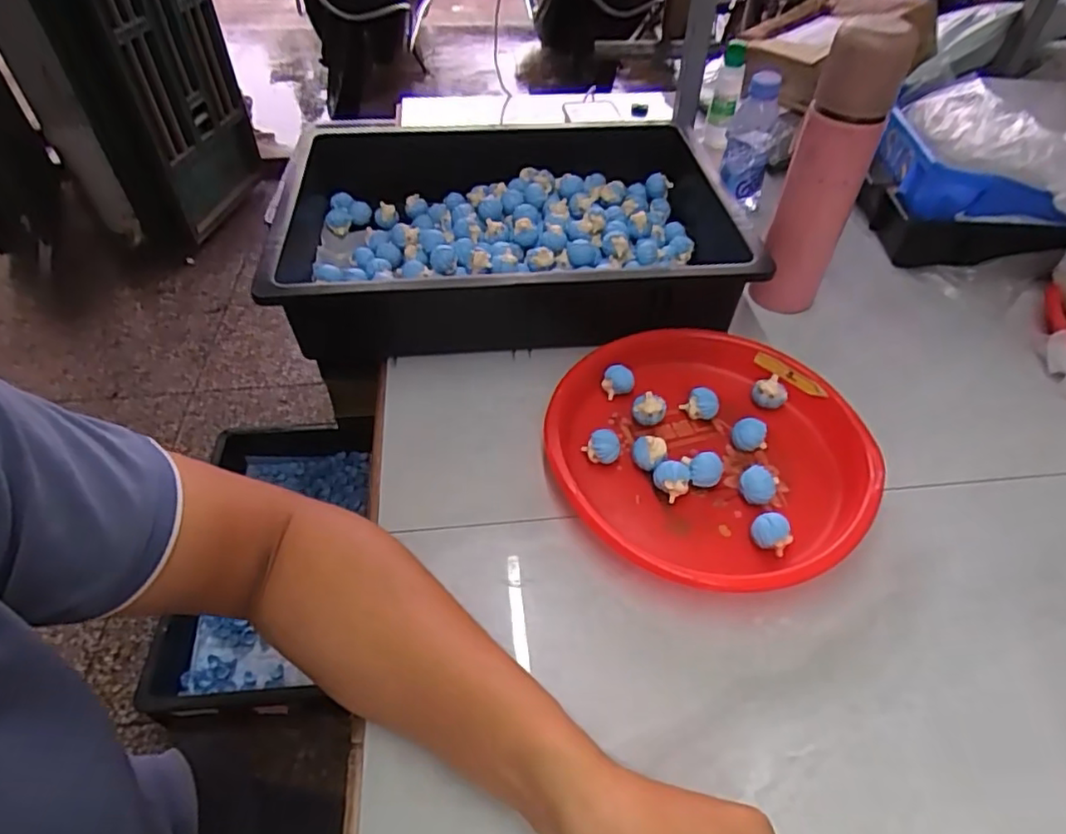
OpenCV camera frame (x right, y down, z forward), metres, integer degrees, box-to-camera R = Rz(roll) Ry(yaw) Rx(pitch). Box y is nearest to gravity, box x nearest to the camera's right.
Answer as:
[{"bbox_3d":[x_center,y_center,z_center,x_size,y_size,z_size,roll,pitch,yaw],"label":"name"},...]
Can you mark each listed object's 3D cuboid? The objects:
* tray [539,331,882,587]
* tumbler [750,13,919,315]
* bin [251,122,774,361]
[{"bbox_3d":[0.140,0.024,0.509,0.252,0.040,0.253,35,56,28],"label":"tray"},{"bbox_3d":[0.262,-0.209,0.565,0.064,0.248,0.063,20,50,17],"label":"tumbler"},{"bbox_3d":[-0.024,-0.196,0.668,0.460,0.099,0.316,-3,47,-3],"label":"bin"}]

